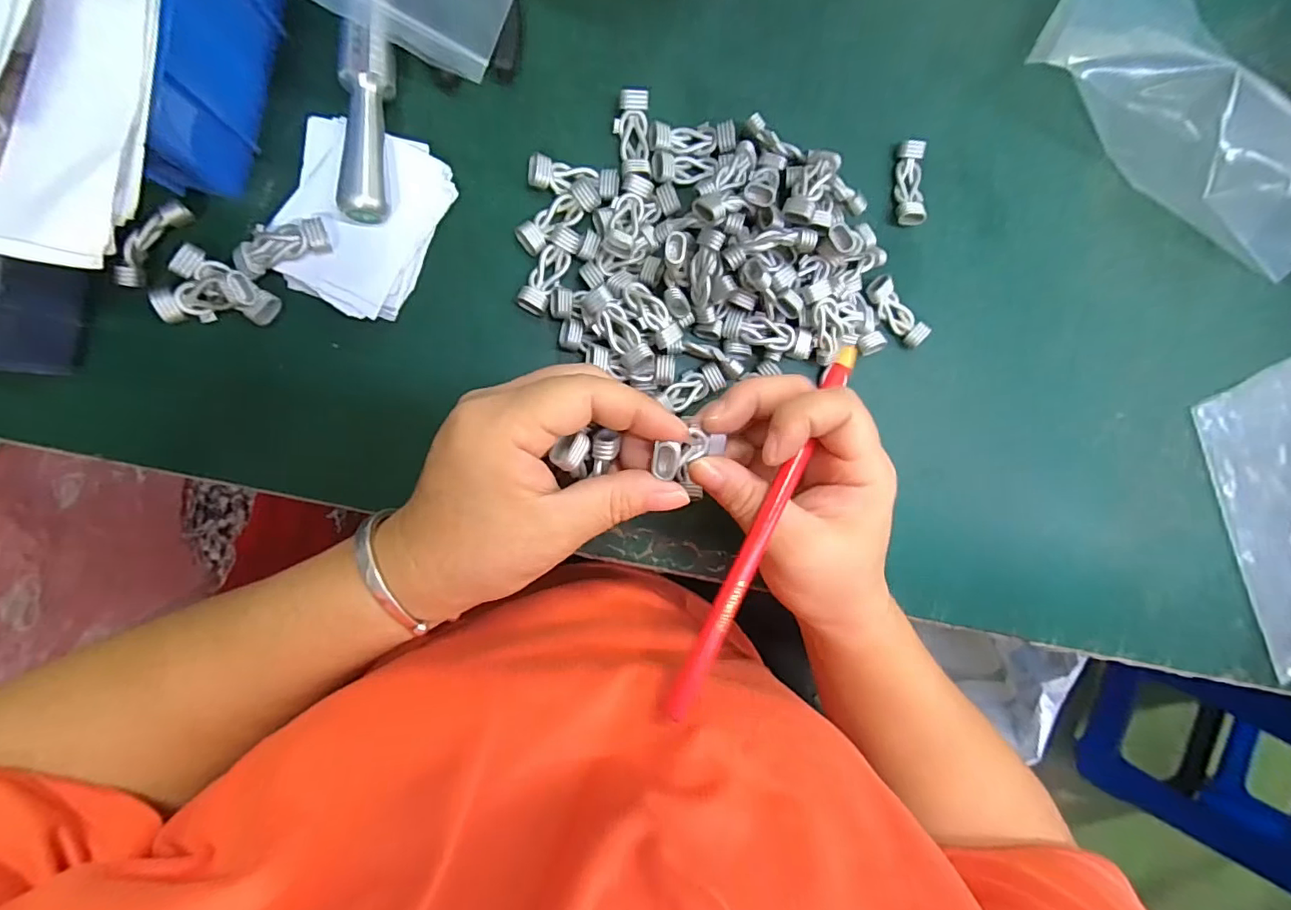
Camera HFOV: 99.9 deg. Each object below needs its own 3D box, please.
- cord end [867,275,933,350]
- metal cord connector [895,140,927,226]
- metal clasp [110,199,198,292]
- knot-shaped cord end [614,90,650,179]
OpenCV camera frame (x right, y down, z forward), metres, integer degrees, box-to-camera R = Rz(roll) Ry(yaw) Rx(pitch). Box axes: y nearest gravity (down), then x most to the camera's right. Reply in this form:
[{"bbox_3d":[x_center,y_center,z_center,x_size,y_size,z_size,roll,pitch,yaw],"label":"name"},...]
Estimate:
[{"bbox_3d":[0.143,-0.082,0.311,0.044,0.015,0.016,44,86,-9],"label":"cord end"},{"bbox_3d":[0.151,-0.154,0.308,0.015,0.010,0.045,2,93,-9],"label":"metal cord connector"},{"bbox_3d":[-0.221,-0.095,0.244,0.009,0.013,0.044,31,88,-9],"label":"metal clasp"},{"bbox_3d":[-0.007,-0.163,0.283,0.017,0.015,0.043,-1,93,-9],"label":"knot-shaped cord end"}]

